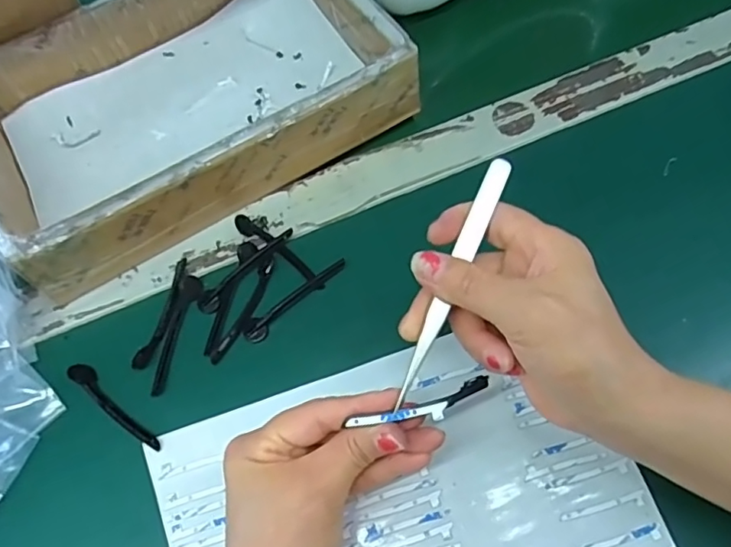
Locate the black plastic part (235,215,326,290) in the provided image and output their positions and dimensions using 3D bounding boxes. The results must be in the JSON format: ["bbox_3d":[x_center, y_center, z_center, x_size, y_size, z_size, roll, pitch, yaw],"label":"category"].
[{"bbox_3d":[-0.054,-0.014,0.359,0.072,0.006,0.011,36,73,19],"label":"black plastic part"}]

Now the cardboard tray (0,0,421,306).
[{"bbox_3d":[-0.123,-0.126,0.385,0.268,0.046,0.178,-31,66,-9],"label":"cardboard tray"}]

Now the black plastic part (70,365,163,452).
[{"bbox_3d":[-0.142,0.075,0.324,0.072,0.004,0.011,35,73,19],"label":"black plastic part"}]

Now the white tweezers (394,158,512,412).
[{"bbox_3d":[0.040,0.002,0.262,0.010,0.004,0.124,23,81,10],"label":"white tweezers"}]

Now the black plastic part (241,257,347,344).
[{"bbox_3d":[-0.041,0.017,0.347,0.074,0.004,0.014,-35,67,-11],"label":"black plastic part"}]

